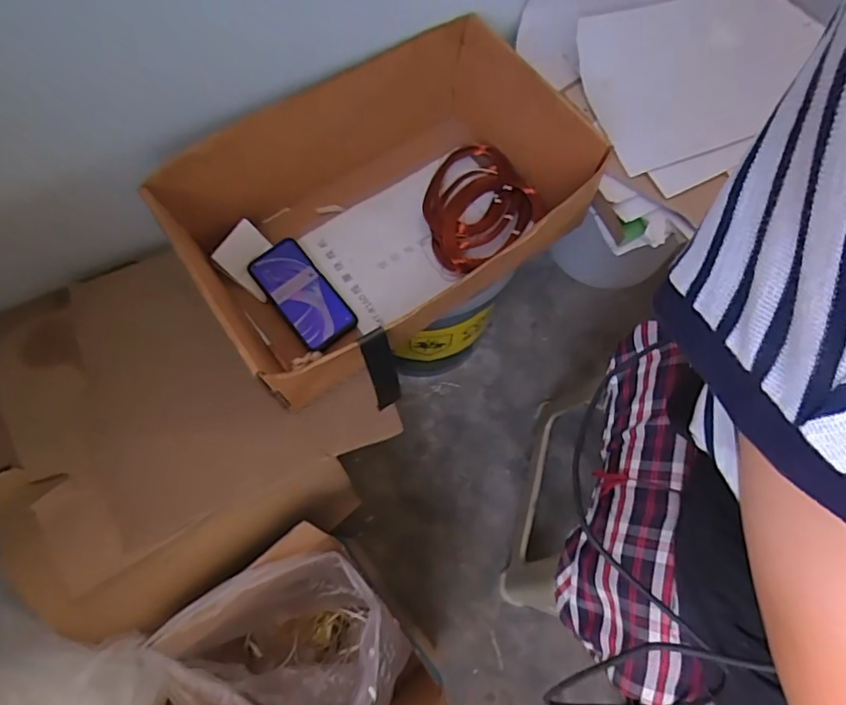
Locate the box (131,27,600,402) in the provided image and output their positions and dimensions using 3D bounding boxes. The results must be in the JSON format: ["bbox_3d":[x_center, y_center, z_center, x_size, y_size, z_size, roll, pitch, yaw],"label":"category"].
[{"bbox_3d":[-0.053,-0.192,0.708,0.505,0.177,0.339,-39,74,-14],"label":"box"}]

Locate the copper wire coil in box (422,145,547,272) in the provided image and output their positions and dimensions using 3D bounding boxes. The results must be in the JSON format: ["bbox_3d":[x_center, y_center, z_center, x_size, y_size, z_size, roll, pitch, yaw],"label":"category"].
[{"bbox_3d":[0.067,-0.216,0.777,0.169,0.031,0.185,0,69,0],"label":"copper wire coil in box"}]

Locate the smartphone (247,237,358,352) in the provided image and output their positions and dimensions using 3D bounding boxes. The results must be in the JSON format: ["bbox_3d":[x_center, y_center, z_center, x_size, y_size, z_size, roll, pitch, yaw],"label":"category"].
[{"bbox_3d":[-0.165,-0.080,0.726,0.076,0.016,0.171,-37,73,-13],"label":"smartphone"}]

